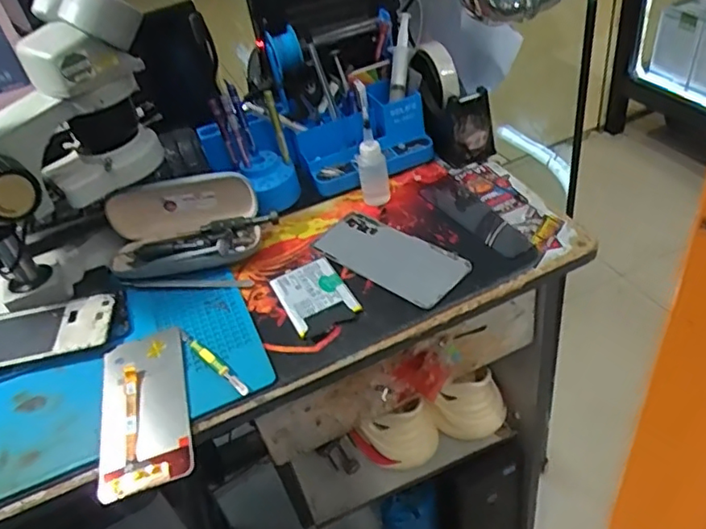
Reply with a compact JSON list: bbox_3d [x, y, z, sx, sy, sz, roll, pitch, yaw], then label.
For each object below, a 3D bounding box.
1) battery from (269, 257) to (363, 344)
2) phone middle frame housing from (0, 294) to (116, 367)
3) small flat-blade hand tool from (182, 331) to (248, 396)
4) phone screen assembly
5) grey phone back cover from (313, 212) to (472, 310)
[{"bbox_3d":[-0.036,0.030,0.559,0.061,0.005,0.092,-24,43,-14],"label":"battery"},{"bbox_3d":[-0.306,0.065,0.560,0.150,0.008,0.063,-14,41,-2],"label":"phone middle frame housing"},{"bbox_3d":[-0.121,0.083,0.512,0.010,0.012,0.097,-37,47,-26],"label":"small flat-blade hand tool"},{"bbox_3d":[-0.175,0.117,0.492,0.074,0.011,0.152,-16,41,-8],"label":"phone screen assembly"},{"bbox_3d":[0.034,-0.009,0.592,0.161,0.005,0.071,26,56,38],"label":"grey phone back cover"}]

